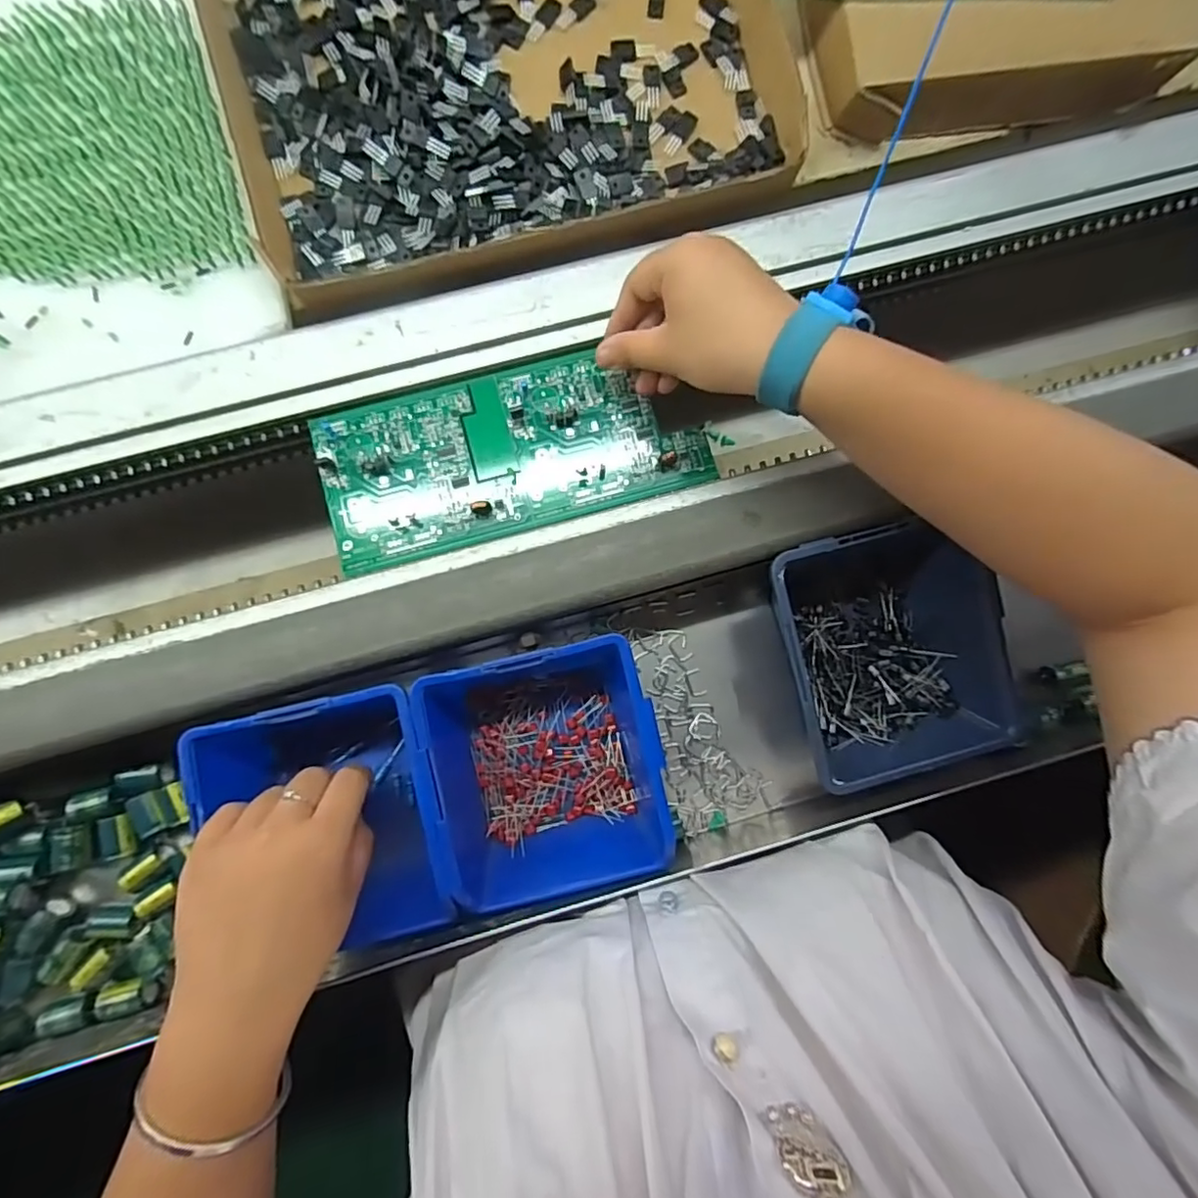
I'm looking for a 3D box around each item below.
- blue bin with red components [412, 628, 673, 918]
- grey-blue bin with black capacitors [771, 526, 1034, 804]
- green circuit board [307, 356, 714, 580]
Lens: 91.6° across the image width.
[{"bbox_3d":[-0.026,0.097,0.331,0.125,0.064,0.135,-14,86,-4],"label":"blue bin with red components"},{"bbox_3d":[0.166,0.030,0.344,0.117,0.060,0.136,-15,86,-4],"label":"grey-blue bin with black capacitors"},{"bbox_3d":[-0.048,-0.084,0.335,0.214,0.007,0.097,-11,86,-3],"label":"green circuit board"}]

